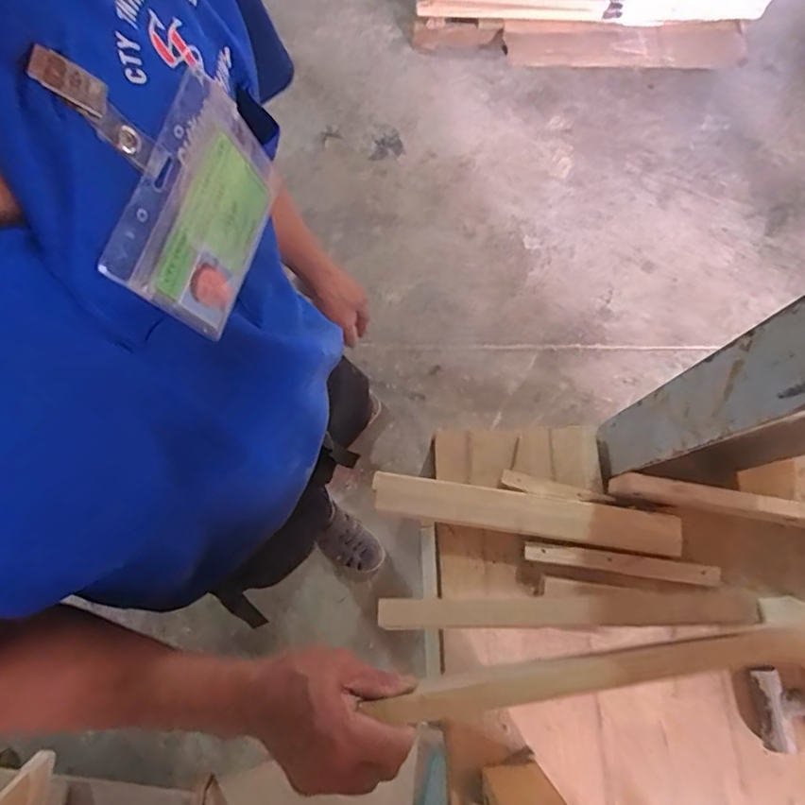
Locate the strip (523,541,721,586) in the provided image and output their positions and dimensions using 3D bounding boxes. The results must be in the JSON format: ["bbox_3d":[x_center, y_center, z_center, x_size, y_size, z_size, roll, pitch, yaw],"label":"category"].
[{"bbox_3d":[0.260,0.192,0.660,0.221,0.020,0.024,8,75,2],"label":"strip"}]

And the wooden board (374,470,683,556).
[{"bbox_3d":[0.147,0.135,0.668,0.362,0.020,0.051,8,75,2],"label":"wooden board"}]

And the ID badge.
[{"bbox_3d":[-0.094,-0.089,0.263,0.004,0.080,0.101,14,80,20],"label":"ID badge"}]

